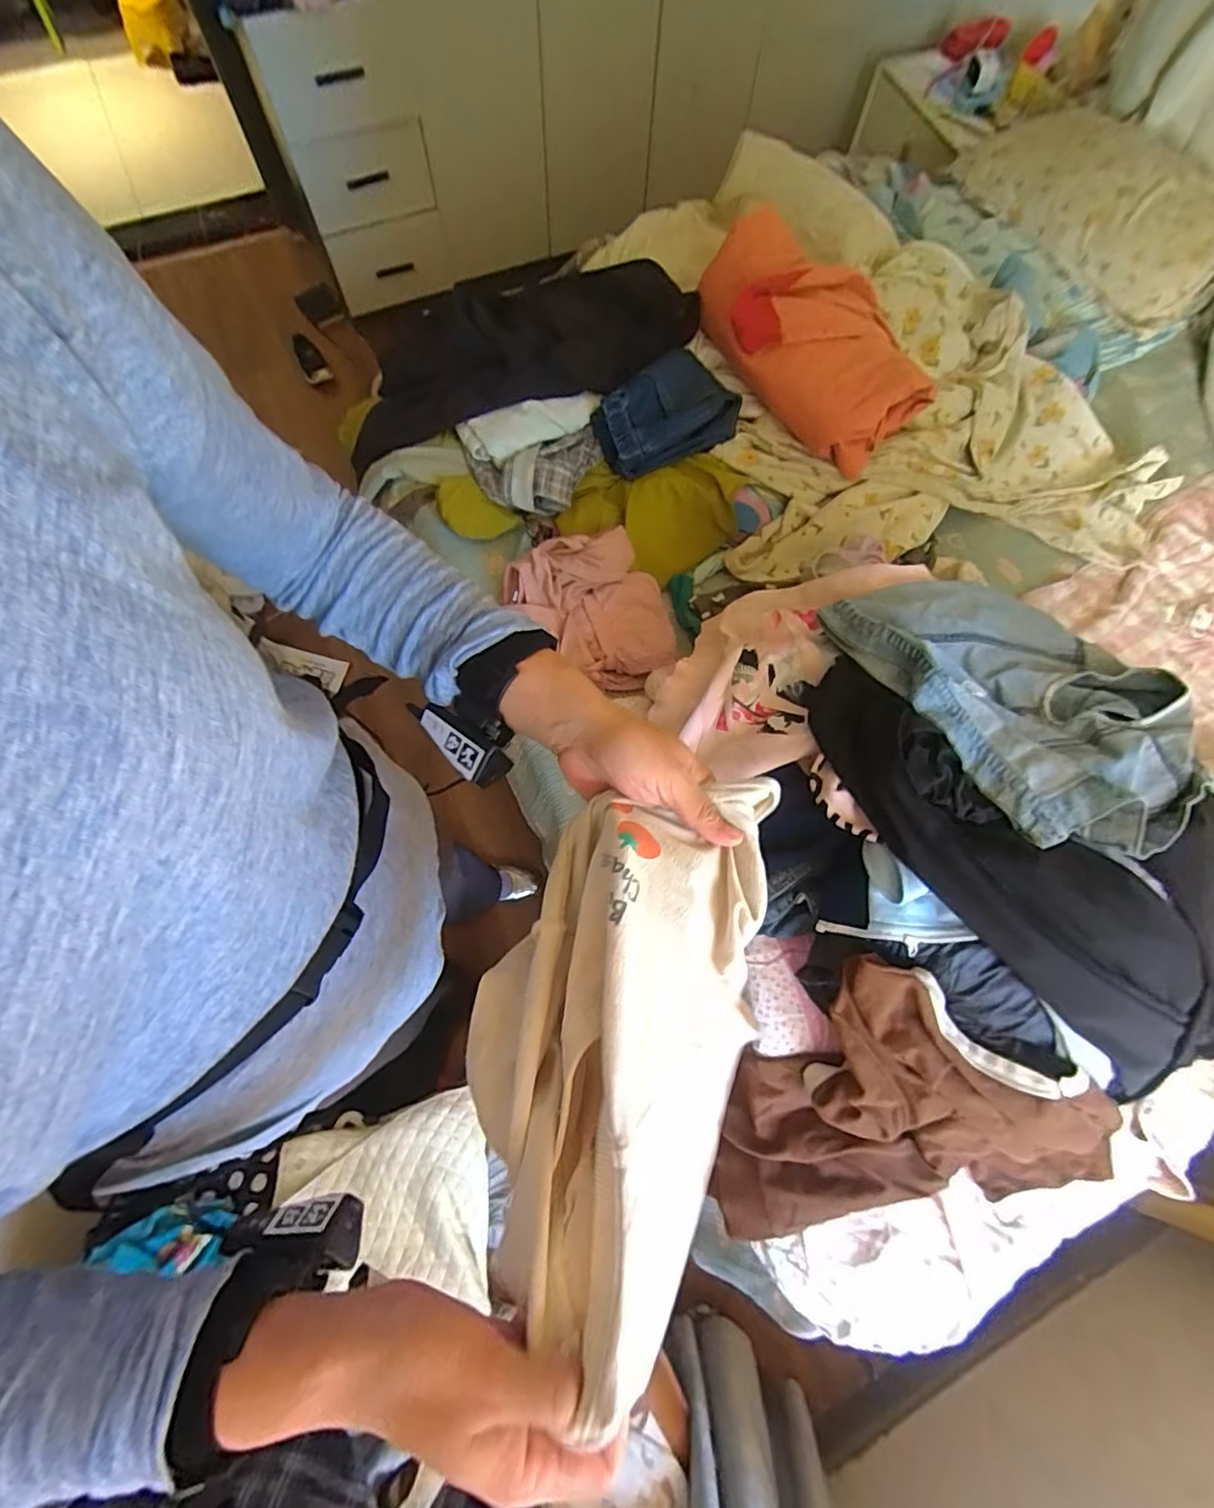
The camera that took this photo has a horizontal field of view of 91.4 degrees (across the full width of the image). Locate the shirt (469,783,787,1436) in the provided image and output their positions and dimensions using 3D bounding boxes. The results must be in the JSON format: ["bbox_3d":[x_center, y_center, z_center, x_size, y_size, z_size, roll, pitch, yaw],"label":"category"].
[{"bbox_3d":[0.010,0.144,0.341,0.153,0.085,0.295,23,72,6],"label":"shirt"}]

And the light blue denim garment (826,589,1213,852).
[{"bbox_3d":[0.465,-0.081,0.652,0.281,0.074,0.380,-28,75,-11],"label":"light blue denim garment"}]

